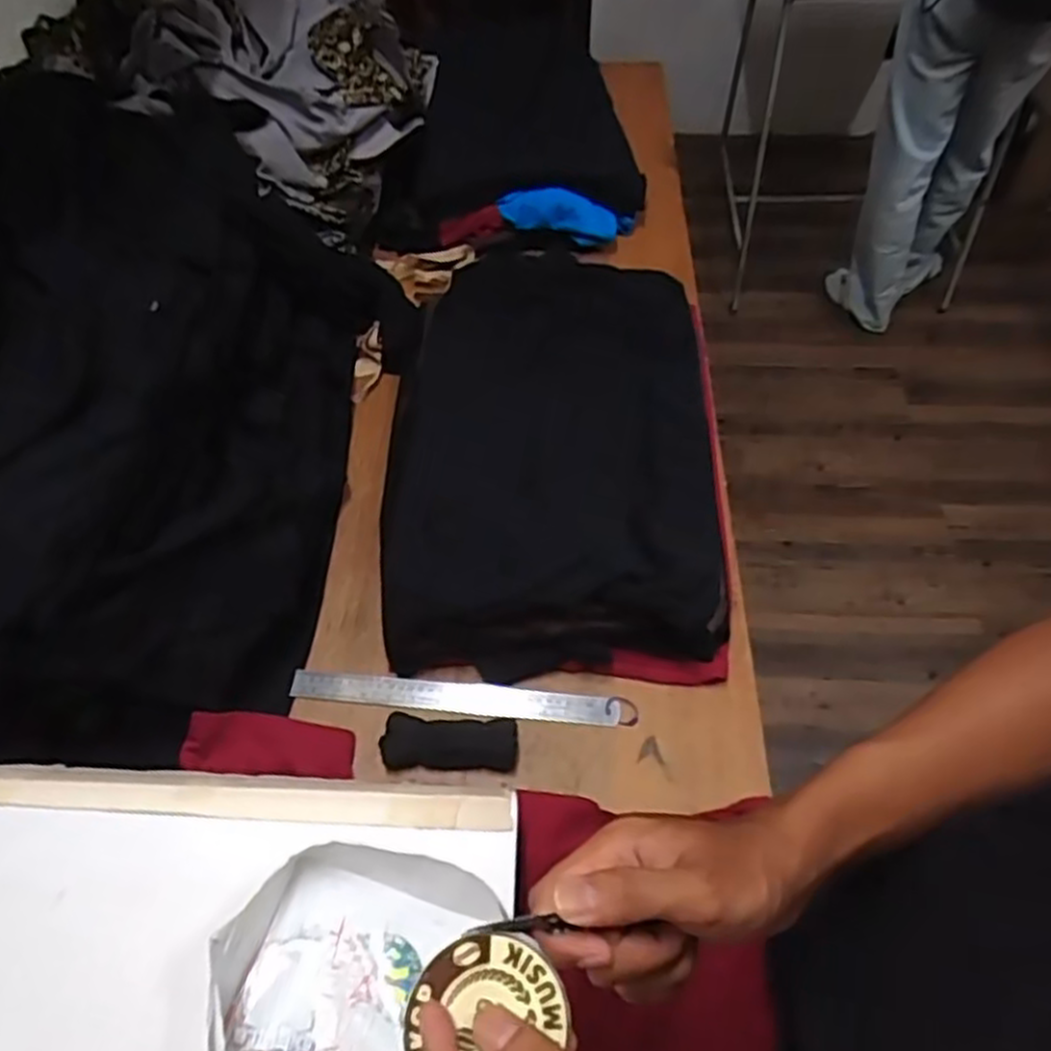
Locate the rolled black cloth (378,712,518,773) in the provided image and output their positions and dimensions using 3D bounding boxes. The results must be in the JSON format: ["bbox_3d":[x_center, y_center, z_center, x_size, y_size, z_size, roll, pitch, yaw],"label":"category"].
[{"bbox_3d":[-0.072,0.206,0.732,0.126,0.018,0.049,1,57,1],"label":"rolled black cloth"}]

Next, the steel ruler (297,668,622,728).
[{"bbox_3d":[-0.071,0.173,0.769,0.326,0.007,0.031,4,64,2],"label":"steel ruler"}]

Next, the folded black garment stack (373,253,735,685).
[{"bbox_3d":[0.037,-0.099,0.887,0.383,0.103,0.556,-1,57,0],"label":"folded black garment stack"}]

